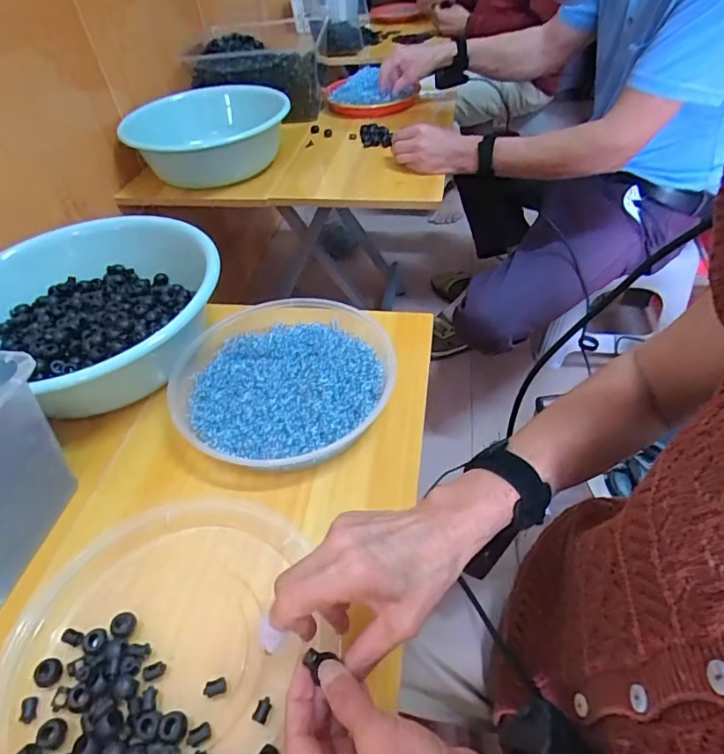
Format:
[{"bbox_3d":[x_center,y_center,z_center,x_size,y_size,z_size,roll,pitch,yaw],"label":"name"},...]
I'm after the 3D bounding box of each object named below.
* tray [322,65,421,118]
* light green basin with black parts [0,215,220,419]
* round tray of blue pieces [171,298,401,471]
[{"bbox_3d":[0.003,-0.636,1.086,0.172,0.061,0.167,-34,52,-25],"label":"tray"},{"bbox_3d":[-0.297,-0.078,0.558,0.269,0.089,0.245,-3,46,3],"label":"light green basin with black parts"},{"bbox_3d":[-0.082,0.003,0.522,0.230,0.039,0.222,-3,46,3],"label":"round tray of blue pieces"}]

